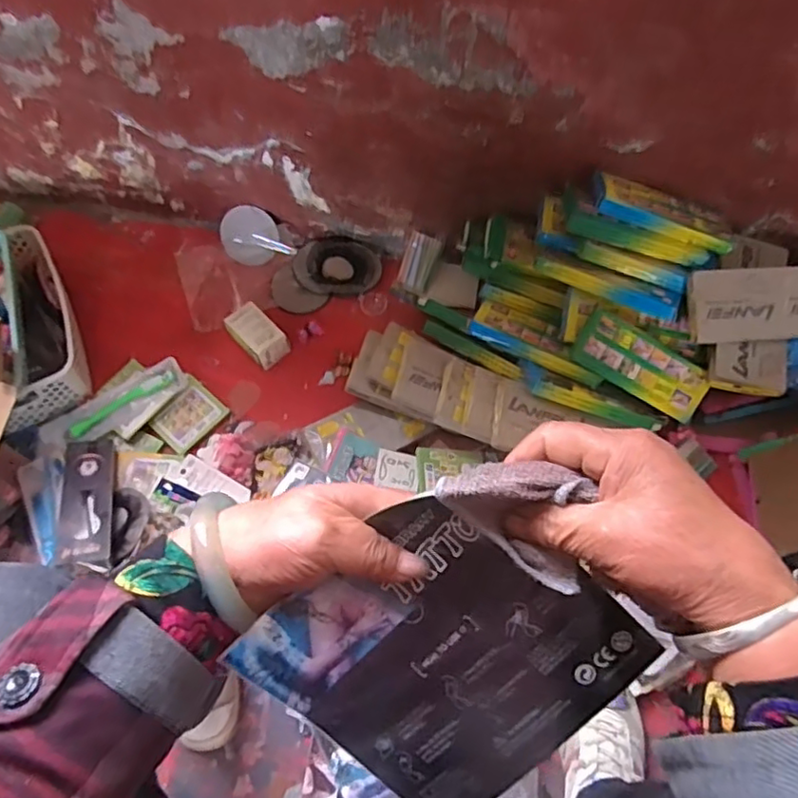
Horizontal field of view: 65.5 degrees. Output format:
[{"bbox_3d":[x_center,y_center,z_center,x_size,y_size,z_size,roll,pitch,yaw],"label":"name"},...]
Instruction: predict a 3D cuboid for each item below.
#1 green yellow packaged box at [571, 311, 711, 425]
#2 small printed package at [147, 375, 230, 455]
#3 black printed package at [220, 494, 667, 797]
[{"bbox_3d":[0.309,-0.038,0.782,0.179,0.018,0.066,28,102,-10],"label":"green yellow packaged box"},{"bbox_3d":[-0.297,0.025,0.878,0.074,0.023,0.093,37,71,17],"label":"small printed package"},{"bbox_3d":[0.028,0.133,0.320,0.156,0.016,0.162,-44,97,6],"label":"black printed package"}]

